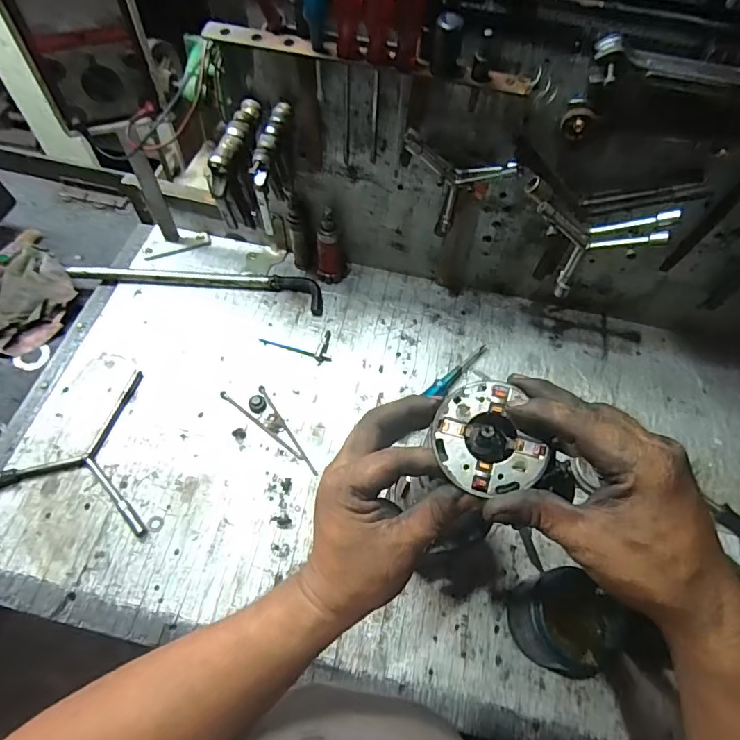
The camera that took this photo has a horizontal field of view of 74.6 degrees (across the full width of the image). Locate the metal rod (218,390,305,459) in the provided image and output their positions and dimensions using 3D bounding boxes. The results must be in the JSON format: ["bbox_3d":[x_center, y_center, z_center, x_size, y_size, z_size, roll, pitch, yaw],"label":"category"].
[{"bbox_3d":[-0.146,0.073,0.650,0.146,0.004,0.008,36,65,16],"label":"metal rod"}]

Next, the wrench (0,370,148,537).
[{"bbox_3d":[-0.344,0.083,0.619,0.205,0.023,0.198,13,61,4],"label":"wrench"}]

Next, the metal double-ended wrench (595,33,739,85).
[{"bbox_3d":[0.276,-0.268,0.426,0.150,0.013,0.035,18,61,7],"label":"metal double-ended wrench"}]

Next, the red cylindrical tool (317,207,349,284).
[{"bbox_3d":[-0.056,-0.188,0.726,0.046,0.124,0.047,1,60,-2],"label":"red cylindrical tool"}]

